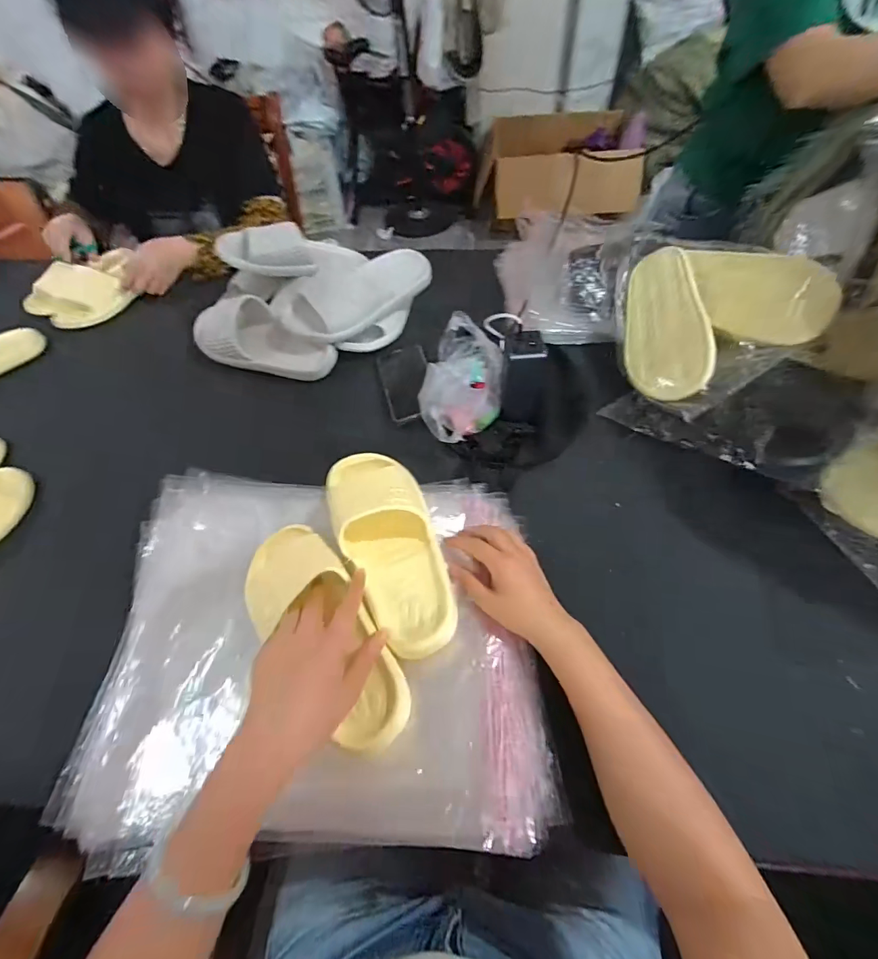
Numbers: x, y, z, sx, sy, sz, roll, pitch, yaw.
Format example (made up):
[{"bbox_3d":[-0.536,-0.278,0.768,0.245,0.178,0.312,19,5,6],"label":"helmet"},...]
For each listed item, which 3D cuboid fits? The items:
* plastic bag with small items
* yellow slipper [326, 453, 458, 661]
[{"bbox_3d":[0.036,-0.137,0.603,0.108,0.082,0.183,11,57,10],"label":"plastic bag with small items"},{"bbox_3d":[-0.054,0.062,0.457,0.095,0.052,0.241,-21,65,-11],"label":"yellow slipper"}]

